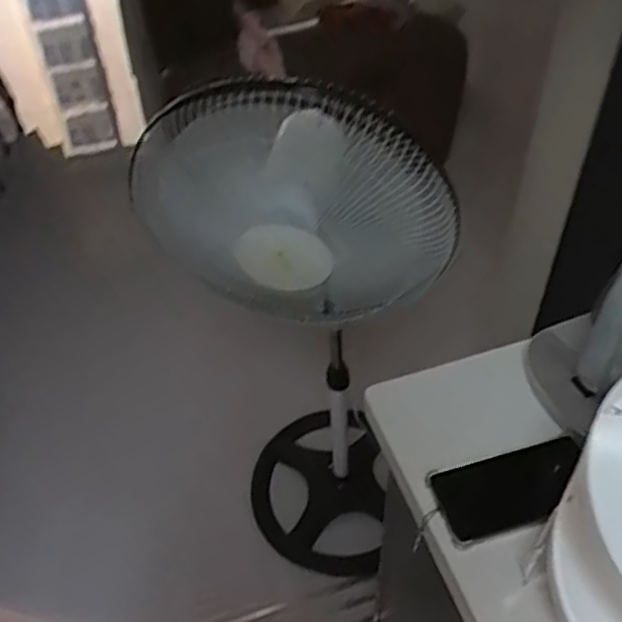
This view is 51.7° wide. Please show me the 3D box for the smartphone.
[{"bbox_3d":[0.197,0.172,0.625,0.151,0.013,0.075,-15,54,-5],"label":"smartphone"}]

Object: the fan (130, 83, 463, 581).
[{"bbox_3d":[-0.038,0.074,1.139,0.356,1.079,0.370,-10,46,-9],"label":"fan"}]

